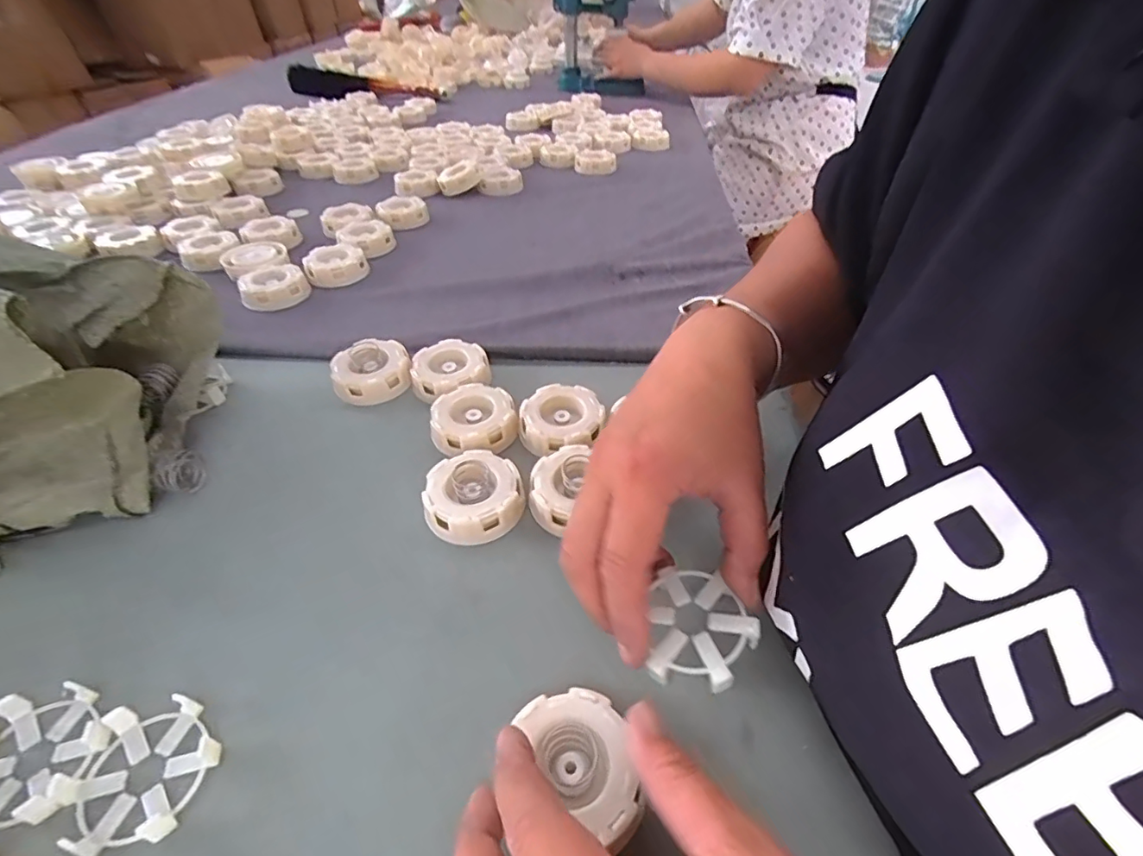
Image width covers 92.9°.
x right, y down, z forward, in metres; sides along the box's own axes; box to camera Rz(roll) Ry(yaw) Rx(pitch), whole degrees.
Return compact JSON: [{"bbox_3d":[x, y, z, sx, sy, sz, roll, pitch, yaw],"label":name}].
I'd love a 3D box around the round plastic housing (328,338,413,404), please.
[{"bbox_3d":[-0.163,-0.047,0.444,0.059,0.023,0.059,-1,43,1],"label":"round plastic housing"}]

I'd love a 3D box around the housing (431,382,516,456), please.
[{"bbox_3d":[-0.073,-0.008,0.402,0.060,0.018,0.058,-1,43,1],"label":"housing"}]

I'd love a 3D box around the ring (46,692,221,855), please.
[{"bbox_3d":[-0.189,0.150,0.236,0.059,0.013,0.055,-1,43,1],"label":"ring"}]

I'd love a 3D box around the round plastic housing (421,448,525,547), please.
[{"bbox_3d":[-0.062,0.041,0.343,0.059,0.027,0.059,-1,43,1],"label":"round plastic housing"}]

